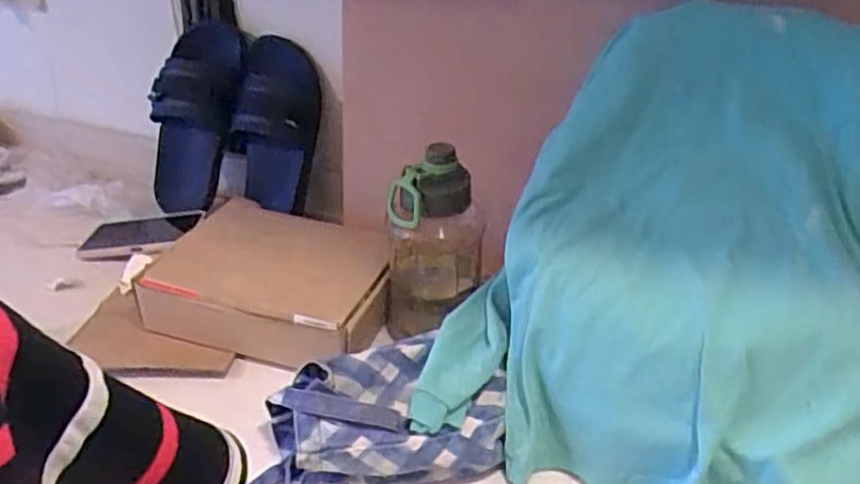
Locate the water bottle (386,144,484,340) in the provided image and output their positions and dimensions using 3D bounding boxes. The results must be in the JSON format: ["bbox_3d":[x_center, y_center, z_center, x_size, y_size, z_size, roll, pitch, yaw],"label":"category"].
[{"bbox_3d":[0.004,0.022,0.814,0.104,0.233,0.105,0,36,0],"label":"water bottle"}]

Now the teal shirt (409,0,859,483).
[{"bbox_3d":[0.268,0.027,0.674,0.464,0.319,0.408,15,38,20],"label":"teal shirt"}]

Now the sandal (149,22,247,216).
[{"bbox_3d":[-0.356,-0.186,1.051,0.129,0.280,0.075,21,13,26],"label":"sandal"}]

